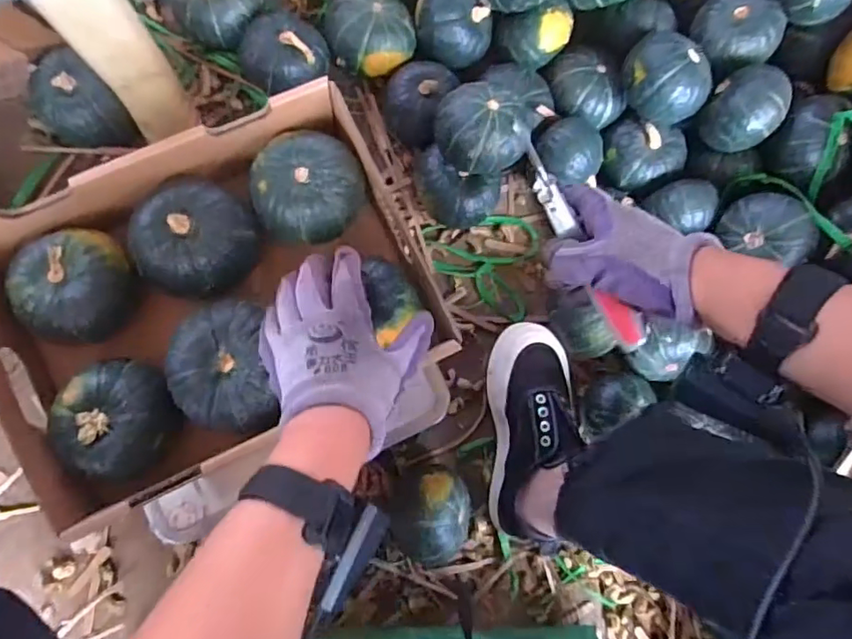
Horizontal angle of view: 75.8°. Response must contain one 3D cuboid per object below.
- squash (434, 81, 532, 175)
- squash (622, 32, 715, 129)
[{"bbox_3d":[0.057,-0.194,0.553,0.095,0.054,0.087,1,85,-8],"label":"squash"},{"bbox_3d":[0.260,-0.261,0.593,0.089,0.062,0.097,1,85,-8],"label":"squash"}]

